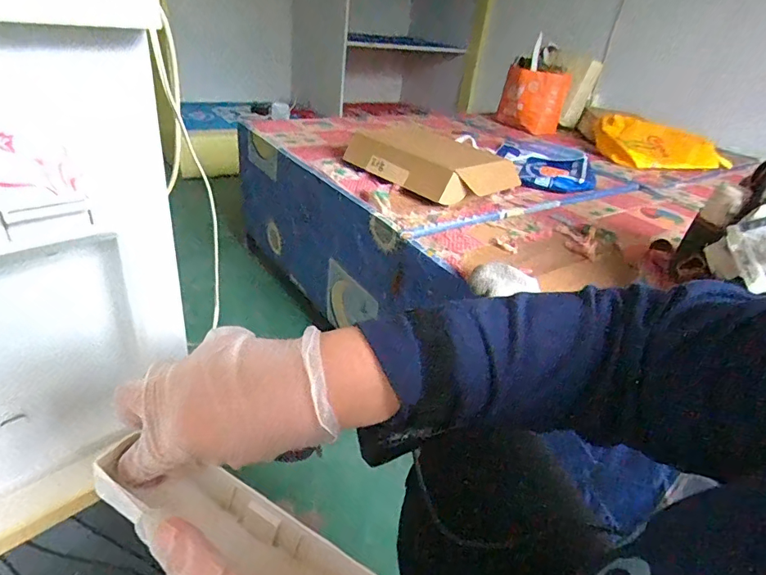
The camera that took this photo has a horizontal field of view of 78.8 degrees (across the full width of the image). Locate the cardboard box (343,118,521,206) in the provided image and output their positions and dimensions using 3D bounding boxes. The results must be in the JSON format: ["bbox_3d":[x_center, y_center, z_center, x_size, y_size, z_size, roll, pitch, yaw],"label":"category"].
[{"bbox_3d":[0.128,-0.342,1.279,0.426,0.103,0.284,30,37,32],"label":"cardboard box"}]

